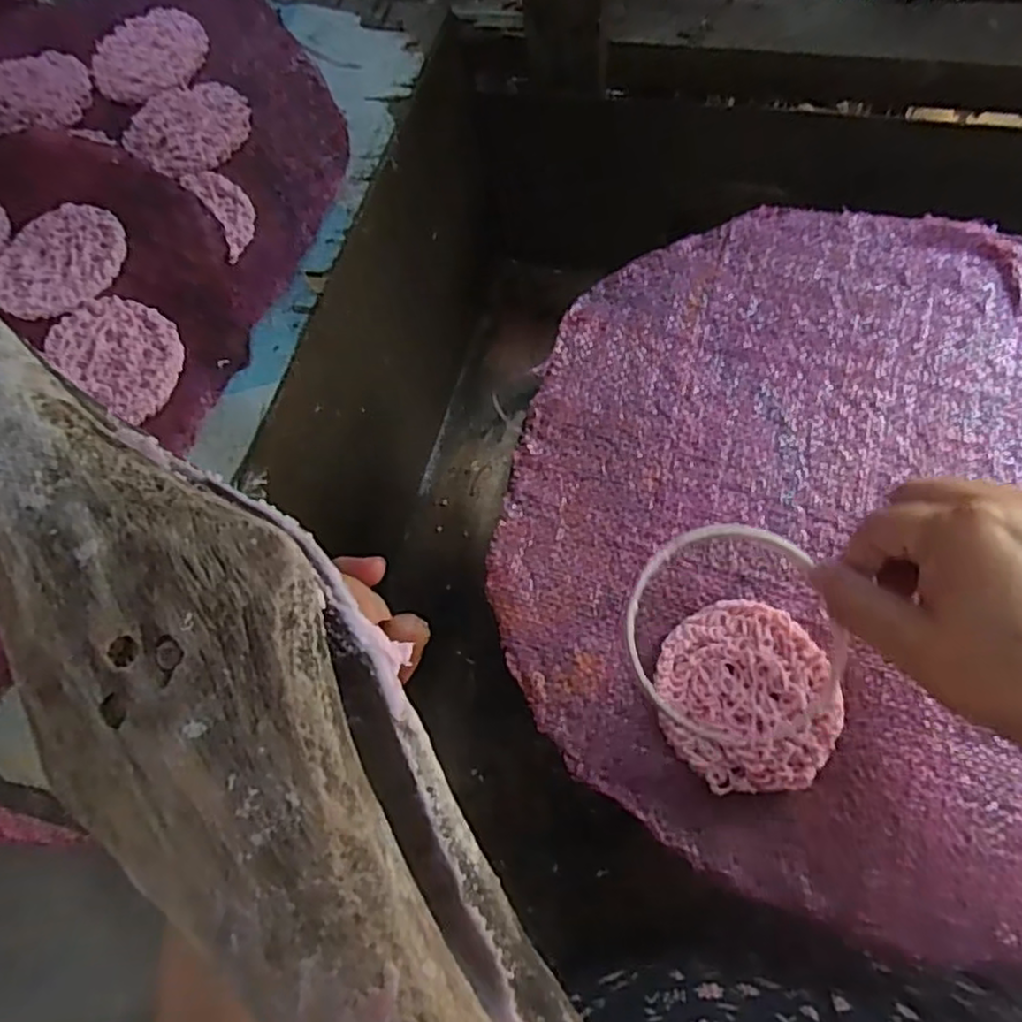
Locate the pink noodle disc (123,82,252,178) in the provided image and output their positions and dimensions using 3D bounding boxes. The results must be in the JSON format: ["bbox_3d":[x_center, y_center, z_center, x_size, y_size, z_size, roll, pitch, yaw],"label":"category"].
[{"bbox_3d":[-0.205,-0.244,0.440,0.079,0.005,0.075,37,76,19],"label":"pink noodle disc"}]

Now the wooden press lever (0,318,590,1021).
[{"bbox_3d":[-0.060,0.042,0.149,0.062,0.029,0.280,-38,73,-14],"label":"wooden press lever"}]

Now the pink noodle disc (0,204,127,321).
[{"bbox_3d":[-0.259,-0.145,0.397,0.076,0.004,0.079,-3,67,6],"label":"pink noodle disc"}]

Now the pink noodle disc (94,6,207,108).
[{"bbox_3d":[-0.242,-0.306,0.466,0.077,0.005,0.079,-3,67,6],"label":"pink noodle disc"}]

